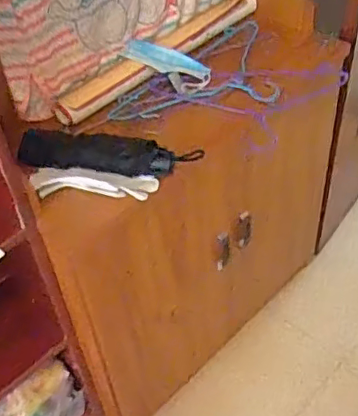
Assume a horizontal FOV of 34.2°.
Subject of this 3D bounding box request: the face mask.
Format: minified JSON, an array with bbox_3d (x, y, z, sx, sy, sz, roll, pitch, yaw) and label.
[{"bbox_3d":[-0.024,-0.282,1.144,0.177,0.024,0.080,28,53,11],"label":"face mask"}]

